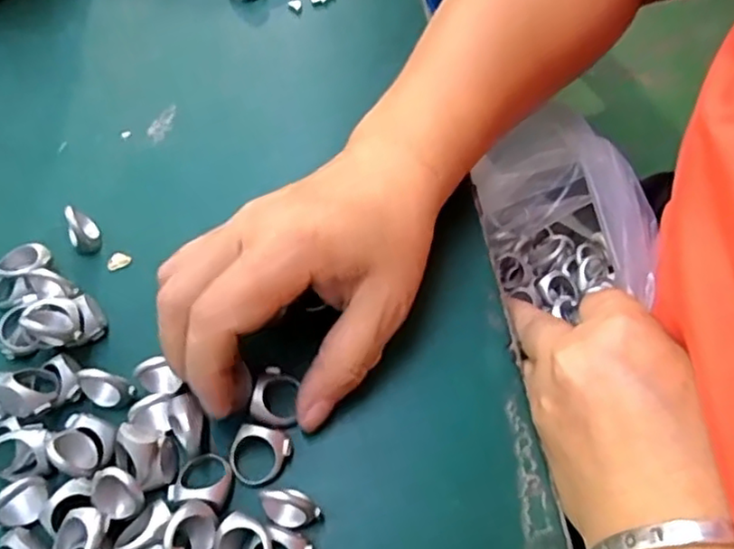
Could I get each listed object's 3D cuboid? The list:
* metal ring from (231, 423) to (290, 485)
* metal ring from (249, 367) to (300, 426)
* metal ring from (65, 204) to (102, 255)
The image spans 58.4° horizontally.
[{"bbox_3d":[-0.042,0.068,0.250,0.020,0.010,0.022,-1,57,1],"label":"metal ring"},{"bbox_3d":[-0.037,0.048,0.262,0.018,0.007,0.023,3,58,3],"label":"metal ring"},{"bbox_3d":[-0.134,-0.021,0.308,0.014,0.018,0.016,-34,63,-19],"label":"metal ring"}]

